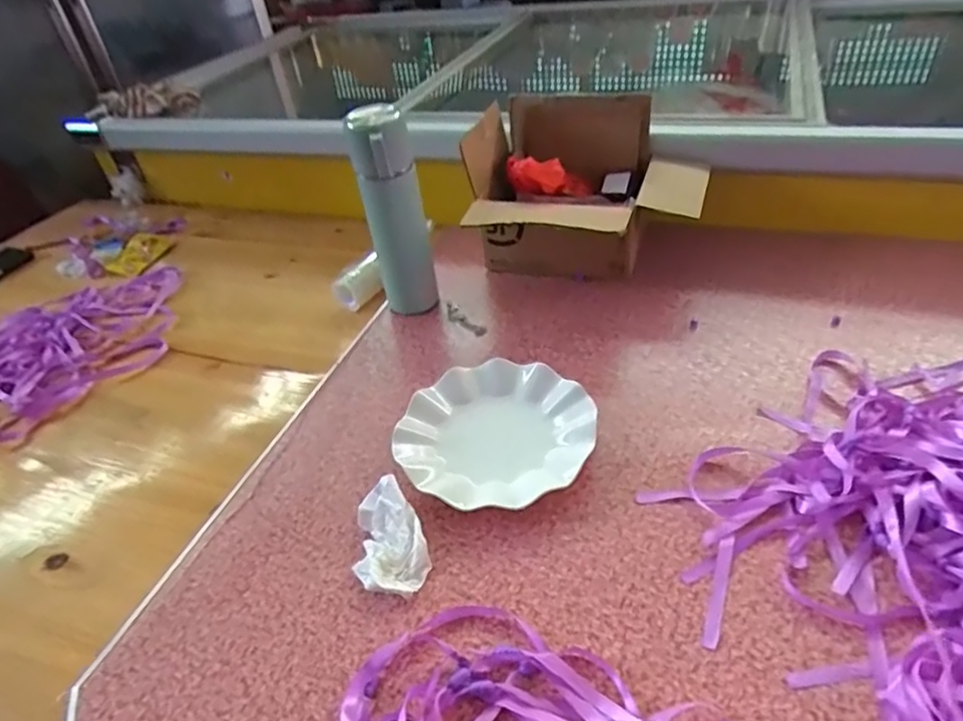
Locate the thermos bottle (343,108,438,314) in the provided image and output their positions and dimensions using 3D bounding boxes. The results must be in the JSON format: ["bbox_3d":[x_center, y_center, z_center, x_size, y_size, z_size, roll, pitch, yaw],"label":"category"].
[{"bbox_3d":[-0.097,-0.154,0.710,0.066,0.252,0.062,-10,39,-3],"label":"thermos bottle"}]

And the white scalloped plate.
[{"bbox_3d":[0.013,0.067,0.590,0.184,0.028,0.169,-5,39,4],"label":"white scalloped plate"}]

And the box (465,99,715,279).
[{"bbox_3d":[0.129,-0.197,0.768,0.273,0.185,0.213,8,41,18],"label":"box"}]

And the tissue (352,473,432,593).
[{"bbox_3d":[-0.080,0.146,0.510,0.057,0.030,0.095,-16,40,-11],"label":"tissue"}]

